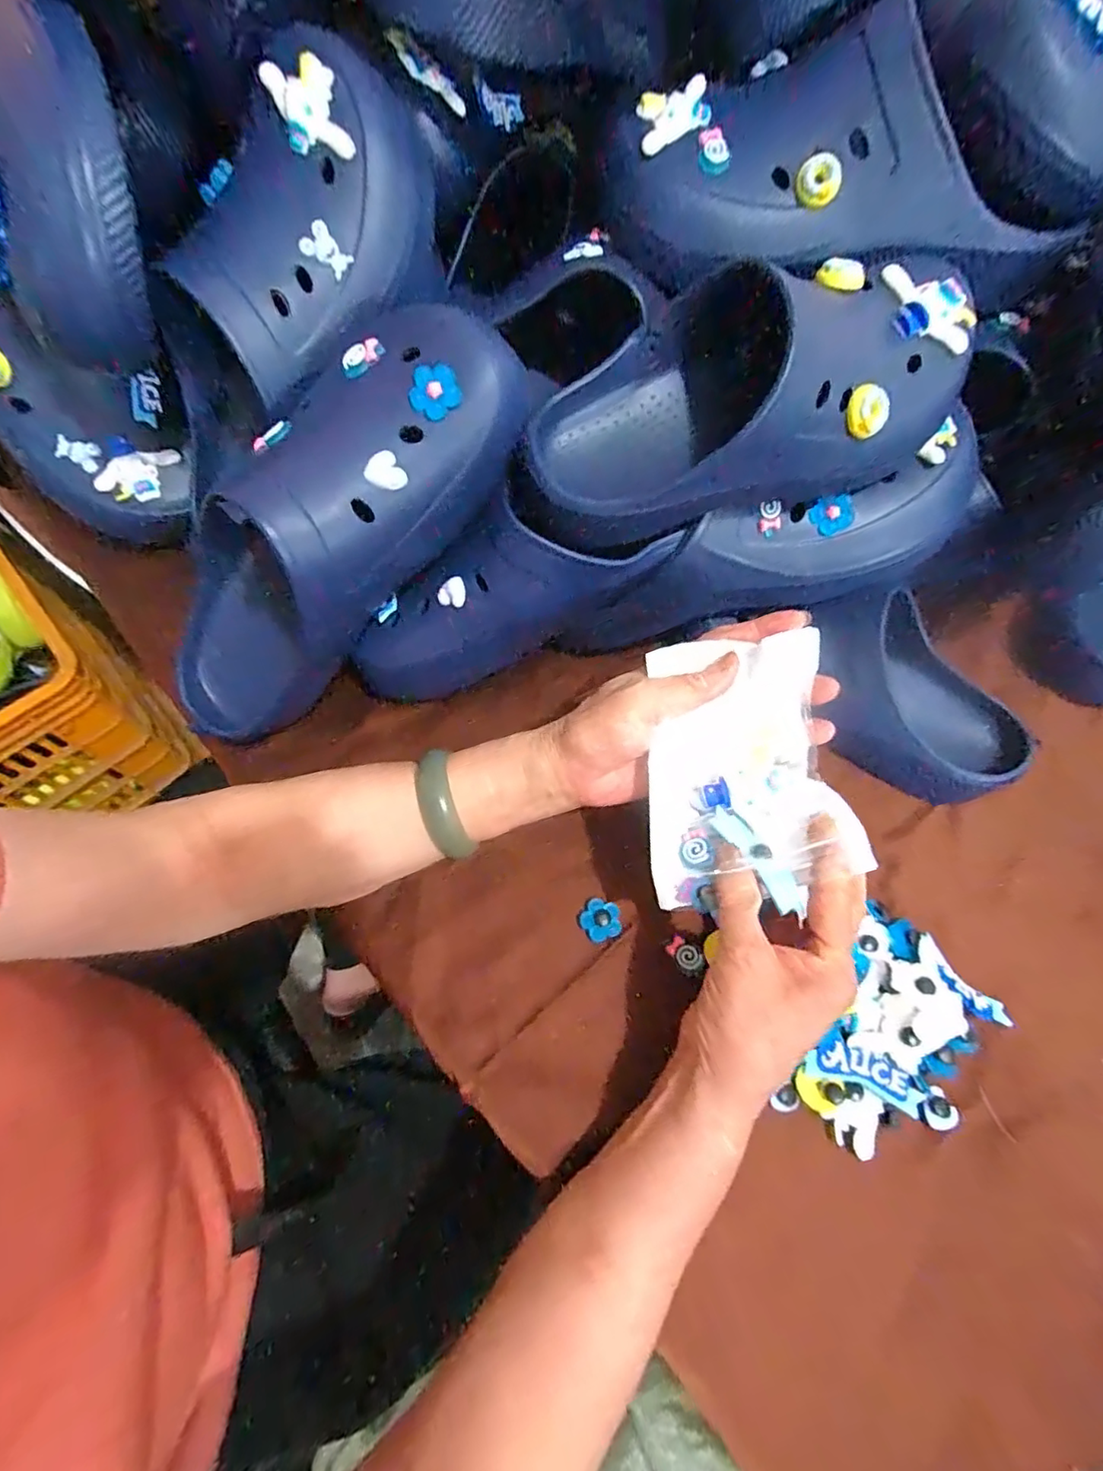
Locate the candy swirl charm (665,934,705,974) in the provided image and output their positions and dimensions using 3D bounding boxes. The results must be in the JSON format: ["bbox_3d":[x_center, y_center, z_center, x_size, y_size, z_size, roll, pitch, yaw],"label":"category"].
[{"bbox_3d":[0.081,0.133,0.351,0.014,0.009,0.022,-37,71,-18],"label":"candy swirl charm"}]

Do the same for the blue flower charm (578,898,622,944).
[{"bbox_3d":[0.030,0.113,0.357,0.025,0.005,0.024,1,64,-2],"label":"blue flower charm"}]

